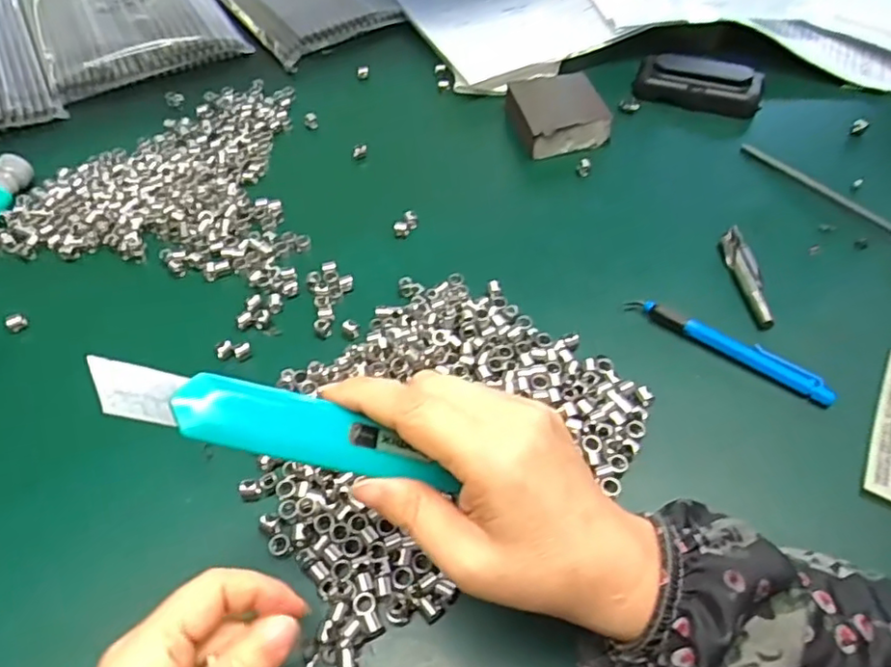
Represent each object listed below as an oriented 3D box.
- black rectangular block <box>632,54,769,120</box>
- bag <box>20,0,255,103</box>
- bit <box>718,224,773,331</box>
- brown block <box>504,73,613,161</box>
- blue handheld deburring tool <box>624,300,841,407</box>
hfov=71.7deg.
[{"bbox_3d":[0.221,-0.219,0.538,0.105,0.023,0.051,18,55,16],"label":"black rectangular block"},{"bbox_3d":[-0.349,-0.355,0.666,0.181,0.024,0.300,-25,55,-16],"label":"bag"},{"bbox_3d":[0.198,-0.039,0.406,0.014,0.011,0.085,1,52,3],"label":"bit"},{"bbox_3d":[0.093,-0.190,0.528,0.080,0.025,0.089,-12,53,-7],"label":"brown block"},{"bbox_3d":[0.169,0.007,0.373,0.125,0.013,0.012,30,59,23],"label":"blue handheld deburring tool"}]

